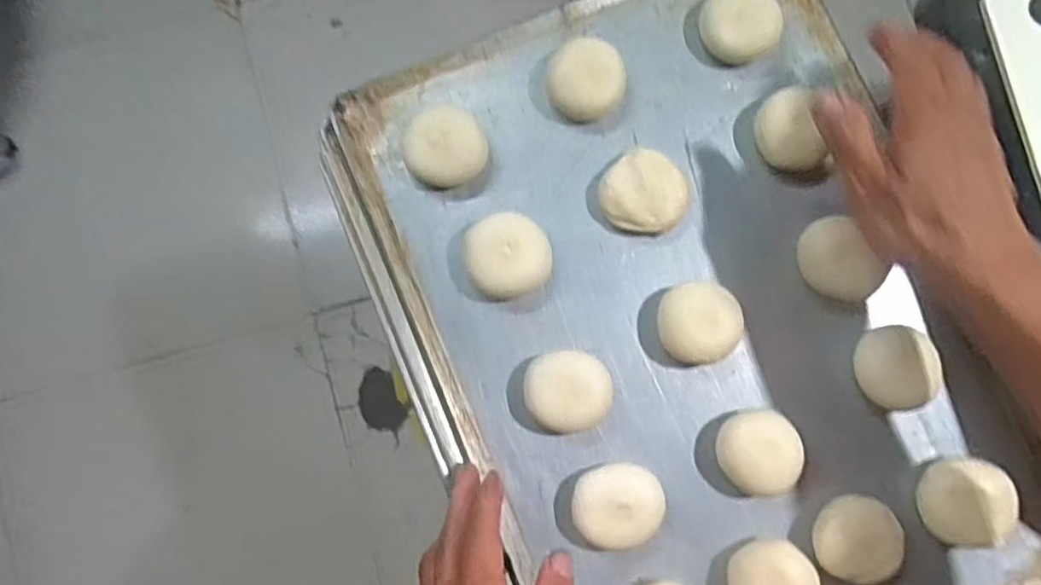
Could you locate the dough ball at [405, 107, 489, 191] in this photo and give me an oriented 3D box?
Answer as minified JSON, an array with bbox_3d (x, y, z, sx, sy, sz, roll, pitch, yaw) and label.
[{"bbox_3d":[-0.047,-0.092,0.416,0.050,0.023,0.046,0,85,0],"label":"dough ball"}]

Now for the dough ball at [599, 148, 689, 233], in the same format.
[{"bbox_3d":[0.080,-0.064,0.418,0.056,0.016,0.050,11,85,1],"label":"dough ball"}]

